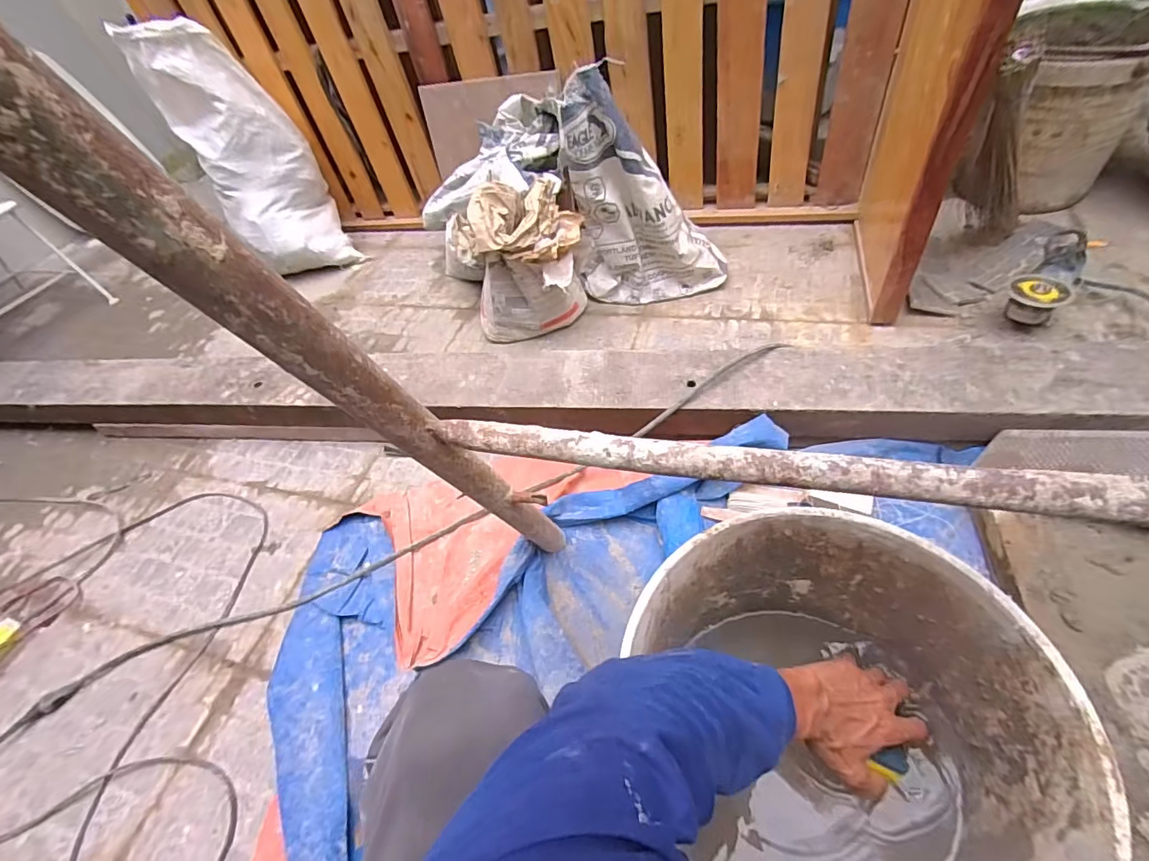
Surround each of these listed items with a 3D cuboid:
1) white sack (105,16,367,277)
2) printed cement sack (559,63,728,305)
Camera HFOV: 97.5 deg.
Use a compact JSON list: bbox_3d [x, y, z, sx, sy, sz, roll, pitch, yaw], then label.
[{"bbox_3d":[-0.842,-0.710,1.340,0.275,0.594,0.235,-33,51,-15],"label":"white sack"},{"bbox_3d":[0.156,-0.481,1.042,0.326,0.439,0.119,3,51,15],"label":"printed cement sack"}]

